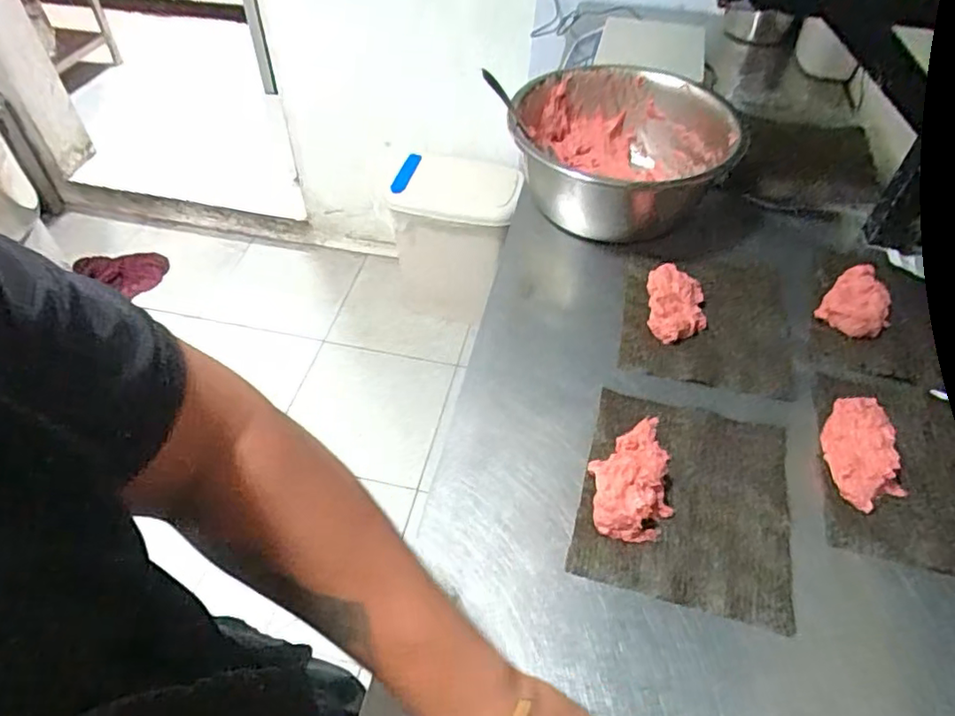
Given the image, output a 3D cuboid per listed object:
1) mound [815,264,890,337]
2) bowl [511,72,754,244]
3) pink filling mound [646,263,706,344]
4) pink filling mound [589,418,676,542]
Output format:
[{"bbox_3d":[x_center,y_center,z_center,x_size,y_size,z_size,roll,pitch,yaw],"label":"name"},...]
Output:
[{"bbox_3d":[0.445,-0.066,0.710,0.065,0.028,0.093,35,57,25],"label":"mound"},{"bbox_3d":[0.179,-0.269,0.821,0.273,0.131,0.250,1,49,-1],"label":"bowl"},{"bbox_3d":[0.229,-0.065,0.704,0.063,0.029,0.103,8,50,5],"label":"pink filling mound"},{"bbox_3d":[0.141,0.101,0.562,0.068,0.032,0.124,6,49,3],"label":"pink filling mound"}]

